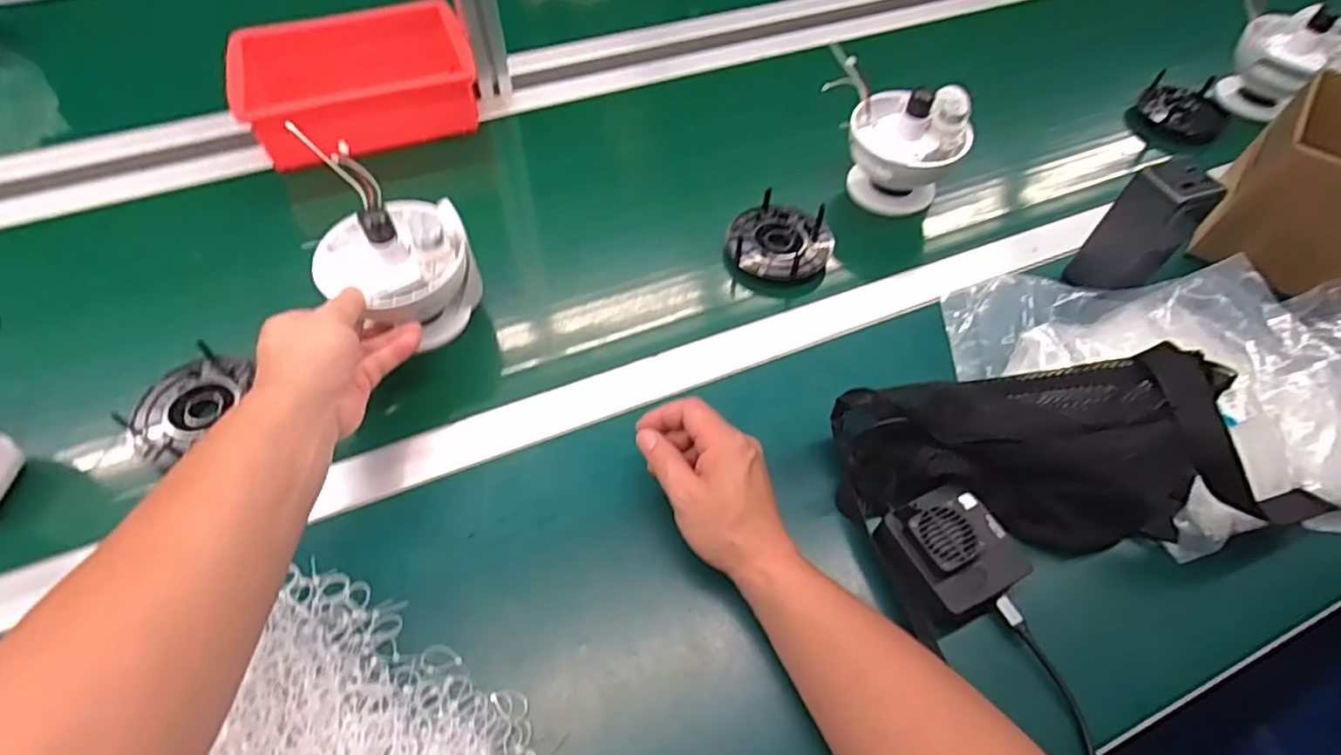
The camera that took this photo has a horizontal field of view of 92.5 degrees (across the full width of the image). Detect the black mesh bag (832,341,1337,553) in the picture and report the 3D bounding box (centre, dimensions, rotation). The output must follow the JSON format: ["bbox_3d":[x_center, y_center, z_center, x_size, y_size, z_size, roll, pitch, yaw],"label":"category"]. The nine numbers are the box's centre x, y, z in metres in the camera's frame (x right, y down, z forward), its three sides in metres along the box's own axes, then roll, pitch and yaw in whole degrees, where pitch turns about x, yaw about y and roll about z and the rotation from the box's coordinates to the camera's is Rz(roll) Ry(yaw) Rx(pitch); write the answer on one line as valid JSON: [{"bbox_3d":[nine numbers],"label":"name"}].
[{"bbox_3d":[0.280,0.050,0.459,0.311,0.097,0.116,3,56,-1],"label":"black mesh bag"}]

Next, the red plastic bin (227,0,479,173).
[{"bbox_3d":[-0.351,-0.335,0.726,0.245,0.071,0.173,-20,57,-17],"label":"red plastic bin"}]

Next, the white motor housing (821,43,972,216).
[{"bbox_3d":[0.232,-0.253,0.653,0.098,0.110,0.140,-27,60,-21],"label":"white motor housing"}]

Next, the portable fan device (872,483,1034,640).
[{"bbox_3d":[0.193,0.123,0.442,0.076,0.043,0.081,-16,58,-13],"label":"portable fan device"}]

